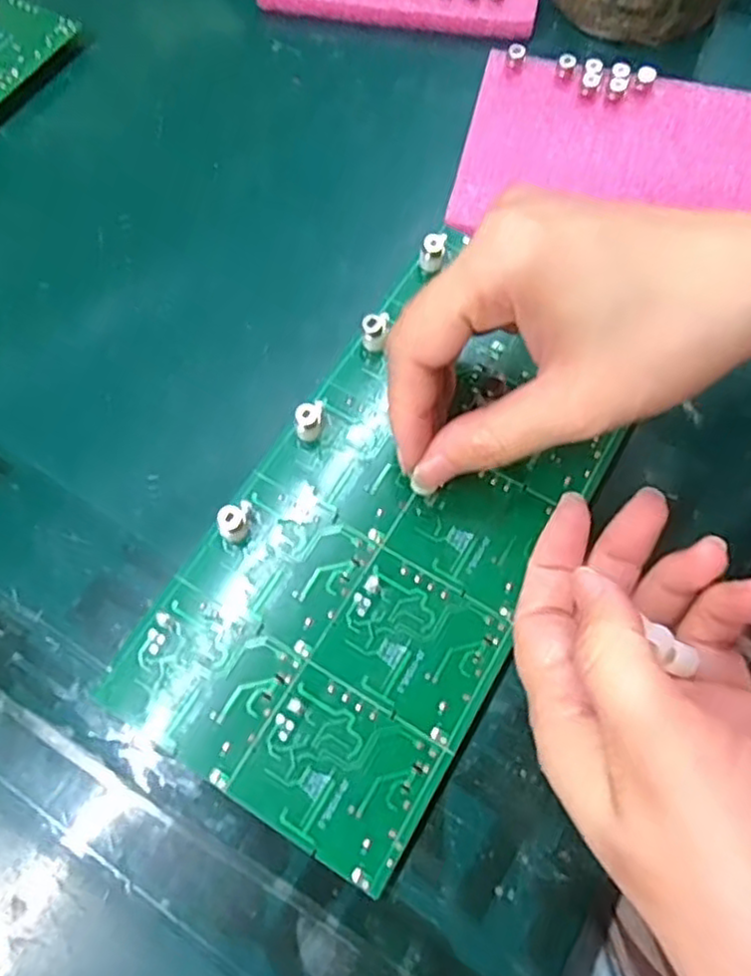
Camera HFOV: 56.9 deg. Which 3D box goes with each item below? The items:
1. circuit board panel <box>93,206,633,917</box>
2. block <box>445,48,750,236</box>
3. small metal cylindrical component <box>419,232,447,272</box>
[{"bbox_3d":[0.006,0.013,0.240,0.106,0.010,0.196,29,70,11],"label":"circuit board panel"},{"bbox_3d":[0.112,-0.150,0.315,0.144,0.013,0.101,9,68,4],"label":"block"},{"bbox_3d":[0.023,-0.096,0.286,0.010,0.018,0.011,0,67,0],"label":"small metal cylindrical component"}]

